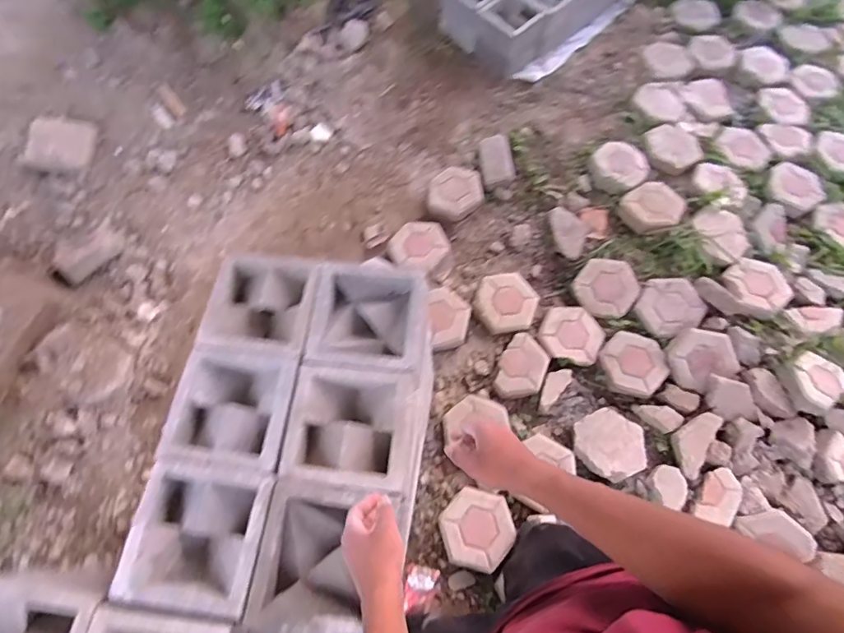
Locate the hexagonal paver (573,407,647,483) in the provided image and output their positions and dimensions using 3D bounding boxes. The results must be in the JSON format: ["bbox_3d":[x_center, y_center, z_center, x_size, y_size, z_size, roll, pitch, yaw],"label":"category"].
[{"bbox_3d":[0.570,0.389,1.434,0.192,0.053,0.200,1,66,0],"label":"hexagonal paver"}]

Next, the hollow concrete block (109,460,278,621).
[{"bbox_3d":[-0.346,0.343,0.742,0.201,0.070,0.201,8,66,3],"label":"hollow concrete block"}]

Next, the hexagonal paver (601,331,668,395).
[{"bbox_3d":[0.680,0.146,1.511,0.190,0.037,0.218,-18,68,-8],"label":"hexagonal paver"}]

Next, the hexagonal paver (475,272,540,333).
[{"bbox_3d":[0.285,-0.047,1.588,0.201,0.046,0.216,19,67,7],"label":"hexagonal paver"}]

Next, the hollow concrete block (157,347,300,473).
[{"bbox_3d":[-0.330,0.165,0.841,0.203,0.082,0.196,6,66,2],"label":"hollow concrete block"}]

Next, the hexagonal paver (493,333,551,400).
[{"bbox_3d":[0.325,0.158,1.514,0.150,0.037,0.221,19,67,8],"label":"hexagonal paver"}]

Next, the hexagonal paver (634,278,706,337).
[{"bbox_3d":[0.818,-0.037,1.566,0.197,0.057,0.192,-20,68,-9],"label":"hexagonal paver"}]

